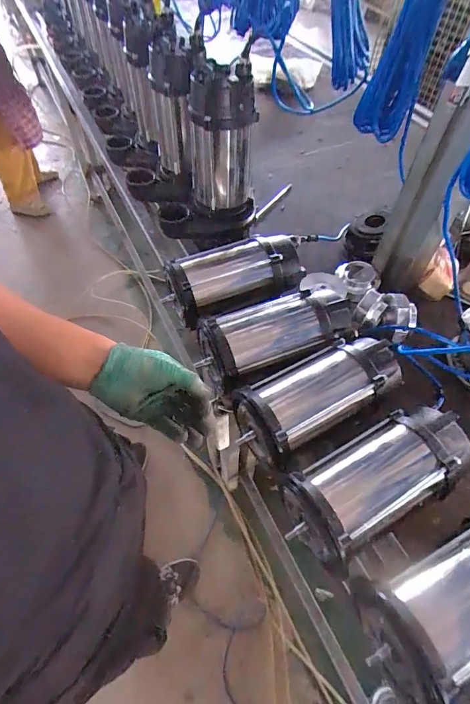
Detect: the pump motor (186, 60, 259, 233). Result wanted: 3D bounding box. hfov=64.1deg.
[{"bbox_3d":[-0.028,-0.405,0.765,0.135,0.270,0.120,-4,56,-4],"label":"pump motor"}]

